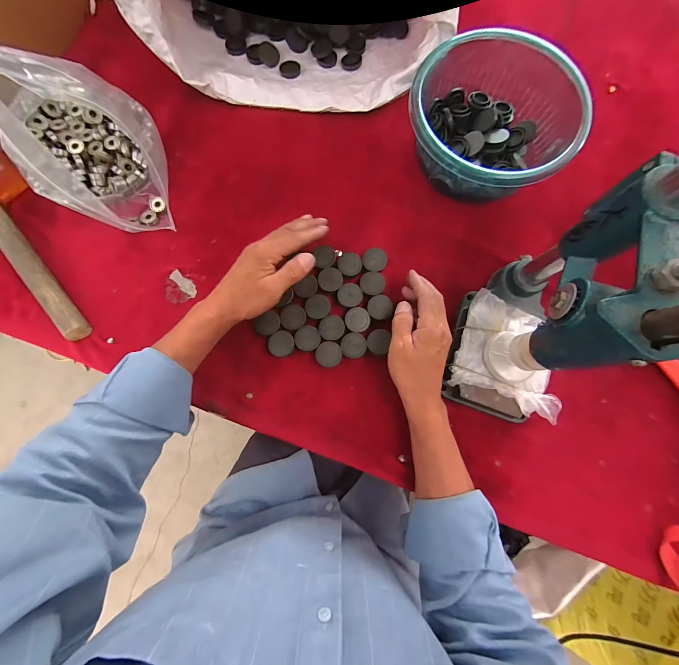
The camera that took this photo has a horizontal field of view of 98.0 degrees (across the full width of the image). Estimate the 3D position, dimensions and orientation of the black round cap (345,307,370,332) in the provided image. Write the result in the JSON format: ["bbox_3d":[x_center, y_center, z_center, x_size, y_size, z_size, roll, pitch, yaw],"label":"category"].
[{"bbox_3d":[0.024,-0.017,0.379,0.031,0.004,0.031,0,80,-1],"label":"black round cap"}]

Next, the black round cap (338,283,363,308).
[{"bbox_3d":[0.014,-0.049,0.389,0.032,0.005,0.030,0,80,-1],"label":"black round cap"}]

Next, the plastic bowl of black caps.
[{"bbox_3d":[0.195,-0.271,0.393,0.201,0.091,0.196,0,80,-1],"label":"plastic bowl of black caps"}]

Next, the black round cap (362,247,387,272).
[{"bbox_3d":[0.047,-0.098,0.403,0.032,0.014,0.034,0,80,-1],"label":"black round cap"}]

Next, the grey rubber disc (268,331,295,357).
[{"bbox_3d":[-0.074,0.015,0.381,0.032,0.014,0.032,0,80,-1],"label":"grey rubber disc"}]

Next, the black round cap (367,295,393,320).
[{"bbox_3d":[0.053,-0.033,0.385,0.031,0.004,0.033,0,80,-1],"label":"black round cap"}]

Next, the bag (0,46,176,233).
[{"bbox_3d":[-0.319,-0.242,0.353,0.163,0.152,0.232,-36,82,-6],"label":"bag"}]

